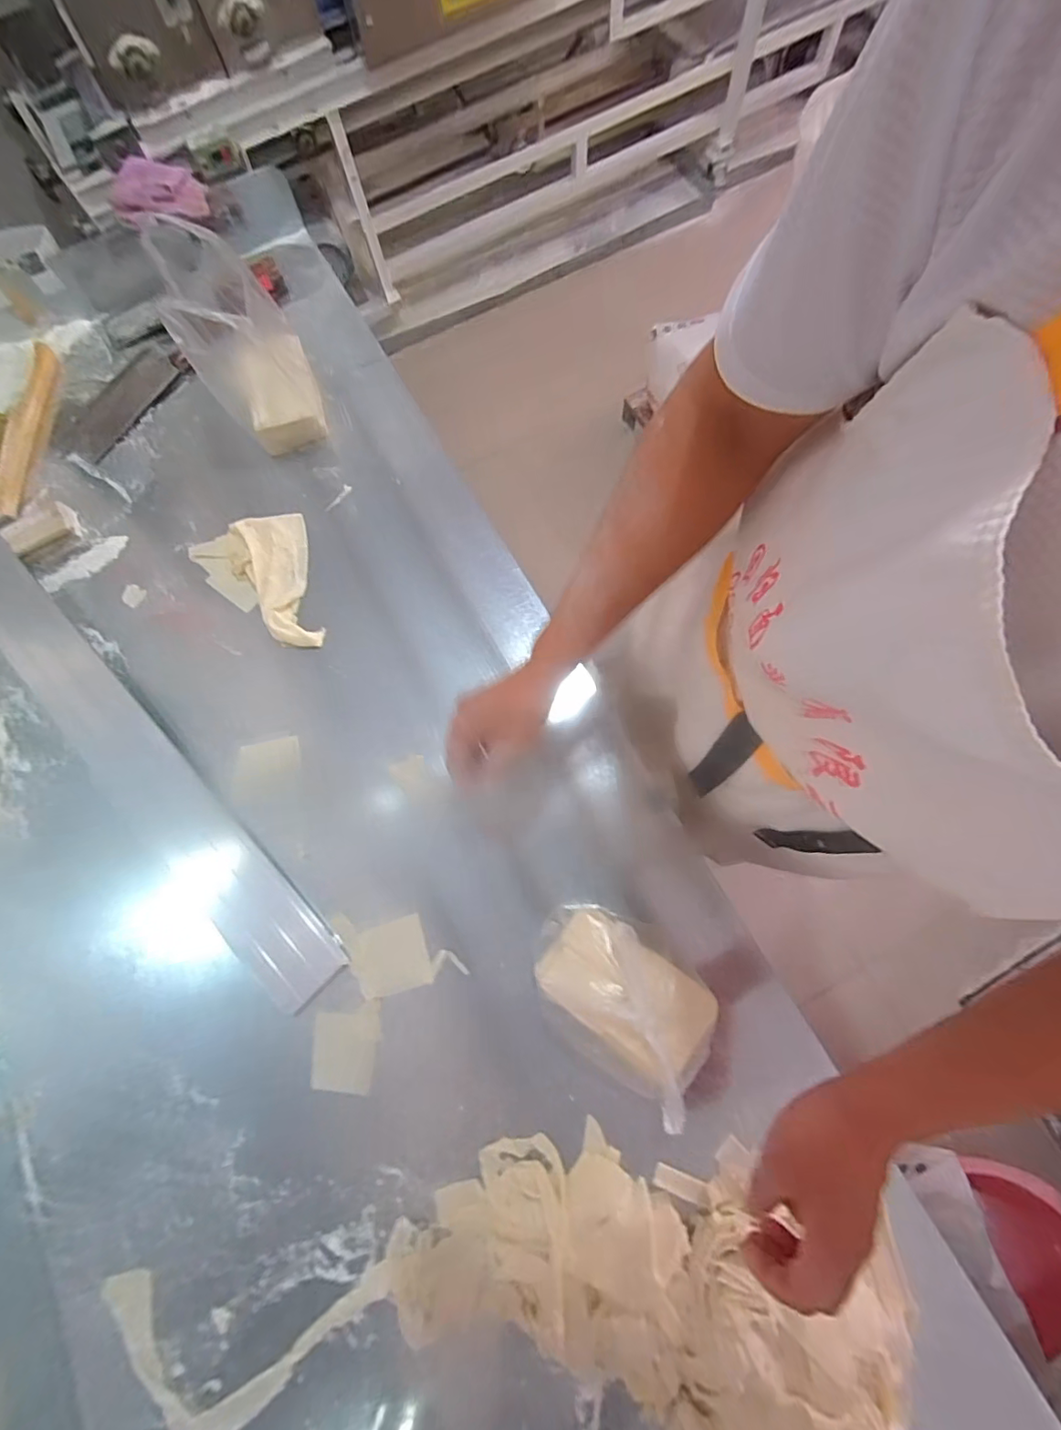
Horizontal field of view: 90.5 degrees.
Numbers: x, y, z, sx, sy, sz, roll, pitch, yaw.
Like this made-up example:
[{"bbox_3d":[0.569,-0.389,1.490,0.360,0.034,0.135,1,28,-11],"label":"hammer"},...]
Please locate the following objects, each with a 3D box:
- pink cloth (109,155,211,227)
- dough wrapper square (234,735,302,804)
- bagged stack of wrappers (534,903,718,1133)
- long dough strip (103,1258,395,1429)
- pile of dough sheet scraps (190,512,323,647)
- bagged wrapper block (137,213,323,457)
[{"bbox_3d":[-0.571,-0.800,0.798,0.132,0.075,0.031,-31,31,-15],"label":"pink cloth"},{"bbox_3d":[-0.323,0.067,0.646,0.080,0.005,0.073,-13,69,-2],"label":"dough wrapper square"},{"bbox_3d":[0.089,0.287,0.535,0.189,0.077,0.138,38,78,12],"label":"bagged stack of wrappers"},{"bbox_3d":[-0.276,0.610,0.504,0.290,0.011,0.128,-4,73,1],"label":"long dough strip"},{"bbox_3d":[-0.385,-0.179,0.729,0.159,0.025,0.213,-16,74,-2],"label":"pile of dough sheet scraps"},{"bbox_3d":[-0.386,-0.506,0.713,0.124,0.220,0.193,-21,74,-4],"label":"bagged wrapper block"}]

